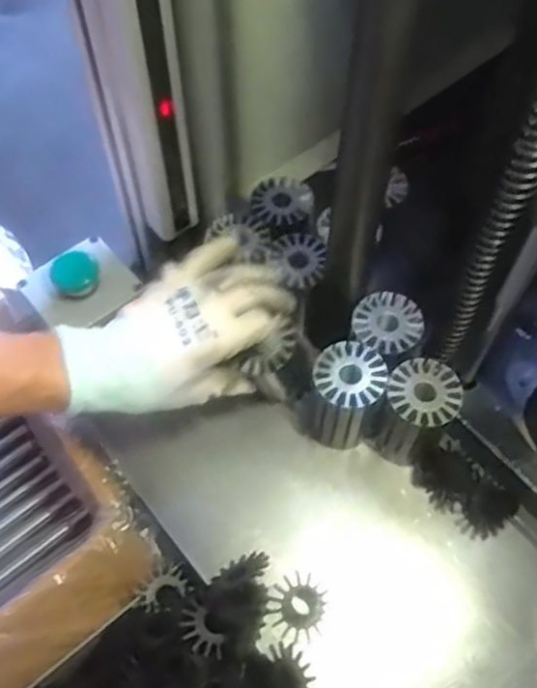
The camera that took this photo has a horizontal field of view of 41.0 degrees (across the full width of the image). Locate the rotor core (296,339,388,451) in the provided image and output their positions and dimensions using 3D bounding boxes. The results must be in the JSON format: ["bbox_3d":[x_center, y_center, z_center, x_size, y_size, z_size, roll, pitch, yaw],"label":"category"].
[{"bbox_3d":[0.054,0.041,0.551,0.059,0.077,0.057,8,61,5],"label":"rotor core"}]

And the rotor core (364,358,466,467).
[{"bbox_3d":[0.109,0.055,0.544,0.053,0.079,0.058,0,60,0],"label":"rotor core"}]

